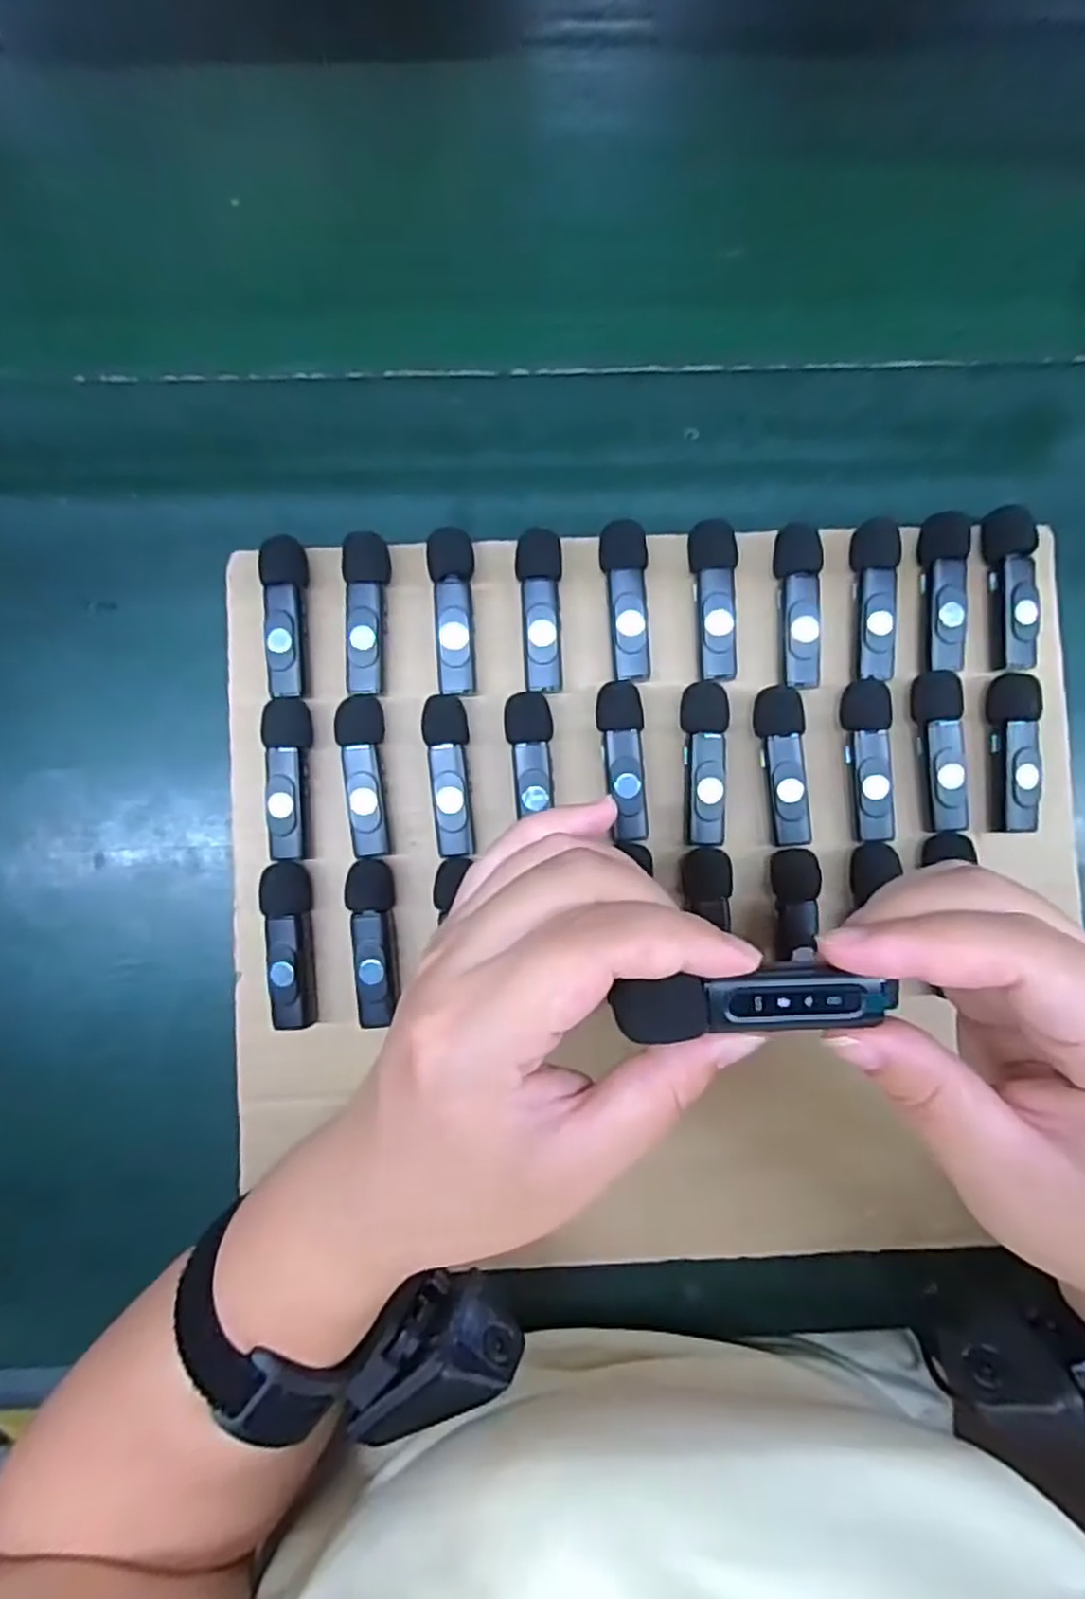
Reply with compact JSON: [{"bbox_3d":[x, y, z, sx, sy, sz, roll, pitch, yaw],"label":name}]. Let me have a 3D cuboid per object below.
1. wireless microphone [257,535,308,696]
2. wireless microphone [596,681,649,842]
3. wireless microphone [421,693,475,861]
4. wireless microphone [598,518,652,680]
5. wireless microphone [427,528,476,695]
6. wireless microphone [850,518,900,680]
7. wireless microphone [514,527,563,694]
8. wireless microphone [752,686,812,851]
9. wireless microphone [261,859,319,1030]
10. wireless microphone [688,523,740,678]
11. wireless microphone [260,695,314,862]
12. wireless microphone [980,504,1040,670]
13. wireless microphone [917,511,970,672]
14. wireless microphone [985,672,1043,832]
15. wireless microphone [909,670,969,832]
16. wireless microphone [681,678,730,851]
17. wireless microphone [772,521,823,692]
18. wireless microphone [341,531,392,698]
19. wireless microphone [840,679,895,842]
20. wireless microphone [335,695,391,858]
[{"bbox_3d":[-0.104,-0.074,0.301,0.016,0.018,0.065,-4,88,-1],"label":"wireless microphone"},{"bbox_3d":[0.033,-0.015,0.298,0.018,0.011,0.064,-3,88,-1],"label":"wireless microphone"},{"bbox_3d":[-0.038,-0.010,0.298,0.017,0.015,0.064,-4,88,-1],"label":"wireless microphone"},{"bbox_3d":[0.035,-0.081,0.302,0.018,0.017,0.064,-4,88,-1],"label":"wireless microphone"},{"bbox_3d":[-0.036,-0.077,0.301,0.017,0.015,0.066,-5,88,-1],"label":"wireless microphone"},{"bbox_3d":[0.137,-0.082,0.302,0.016,0.012,0.063,-1,88,-1],"label":"wireless microphone"},{"bbox_3d":[0.000,-0.078,0.301,0.018,0.015,0.067,-4,88,-1],"label":"wireless microphone"},{"bbox_3d":[0.099,-0.013,0.301,0.018,0.016,0.064,-9,88,-1],"label":"wireless microphone"},{"bbox_3d":[-0.101,0.058,0.295,0.017,0.019,0.065,-6,88,-1],"label":"wireless microphone"},{"bbox_3d":[0.072,-0.081,0.303,0.018,0.016,0.064,-5,88,-1],"label":"wireless microphone"},{"bbox_3d":[-0.103,-0.008,0.298,0.017,0.017,0.064,-2,88,-1],"label":"wireless microphone"},{"bbox_3d":[0.194,-0.087,0.304,0.014,0.017,0.065,-4,88,-1],"label":"wireless microphone"},{"bbox_3d":[0.166,-0.085,0.302,0.016,0.013,0.064,-4,88,-1],"label":"wireless microphone"},{"bbox_3d":[0.193,-0.019,0.301,0.016,0.017,0.063,1,88,-1],"label":"wireless microphone"},{"bbox_3d":[0.163,-0.020,0.298,0.016,0.011,0.064,-5,88,-1],"label":"wireless microphone"},{"bbox_3d":[0.067,-0.014,0.300,0.018,0.015,0.065,-2,88,-1],"label":"wireless microphone"},{"bbox_3d":[0.105,-0.079,0.302,0.018,0.015,0.064,1,88,-1],"label":"wireless microphone"},{"bbox_3d":[-0.072,-0.075,0.301,0.017,0.016,0.065,2,88,-1],"label":"wireless microphone"},{"bbox_3d":[0.134,-0.016,0.299,0.017,0.012,0.064,-4,88,-1],"label":"wireless microphone"},{"bbox_3d":[-0.072,-0.009,0.298,0.018,0.015,0.063,-3,88,-1],"label":"wireless microphone"}]

